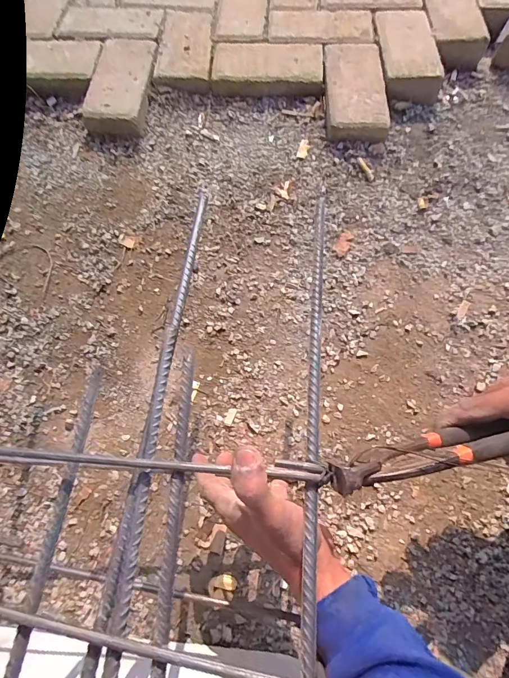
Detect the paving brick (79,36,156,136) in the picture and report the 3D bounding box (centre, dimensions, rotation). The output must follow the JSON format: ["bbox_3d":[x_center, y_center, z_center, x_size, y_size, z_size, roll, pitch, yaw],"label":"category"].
[{"bbox_3d":[-0.255,-0.483,0.686,0.121,0.057,0.210,5,70,3],"label":"paving brick"}]

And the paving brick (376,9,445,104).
[{"bbox_3d":[0.301,-0.568,0.711,0.117,0.064,0.222,-4,70,0],"label":"paving brick"}]

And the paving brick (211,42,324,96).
[{"bbox_3d":[0.027,-0.526,0.696,0.209,0.053,0.122,3,70,2],"label":"paving brick"}]

